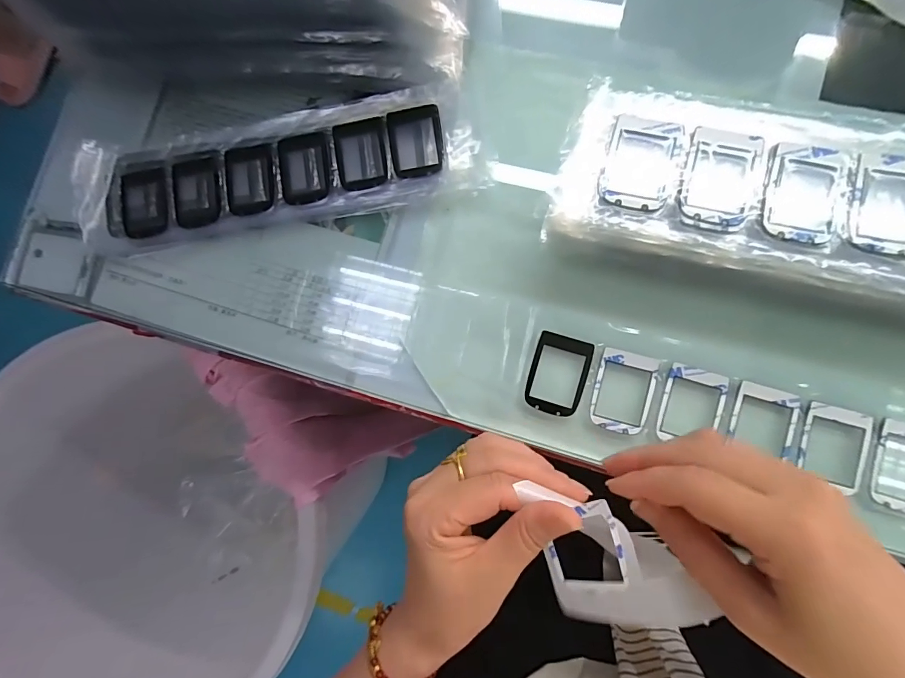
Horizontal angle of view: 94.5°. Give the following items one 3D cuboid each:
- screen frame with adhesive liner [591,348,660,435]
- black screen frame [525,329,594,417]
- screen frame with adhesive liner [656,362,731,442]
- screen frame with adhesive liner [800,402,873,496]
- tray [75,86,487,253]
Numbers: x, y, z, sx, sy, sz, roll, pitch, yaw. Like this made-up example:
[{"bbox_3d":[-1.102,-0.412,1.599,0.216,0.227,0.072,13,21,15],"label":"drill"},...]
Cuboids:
[{"bbox_3d":[0.110,0.034,0.266,0.036,0.004,0.051,15,86,8],"label":"screen frame with adhesive liner"},{"bbox_3d":[0.070,0.023,0.272,0.037,0.004,0.052,16,86,8],"label":"black screen frame"},{"bbox_3d":[0.151,0.042,0.260,0.035,0.004,0.048,15,86,8],"label":"screen frame with adhesive liner"},{"bbox_3d":[0.229,0.065,0.249,0.035,0.004,0.049,14,86,8],"label":"screen frame with adhesive liner"},{"bbox_3d":[-0.134,-0.127,0.310,0.293,0.013,0.085,-9,83,5],"label":"tray"}]

